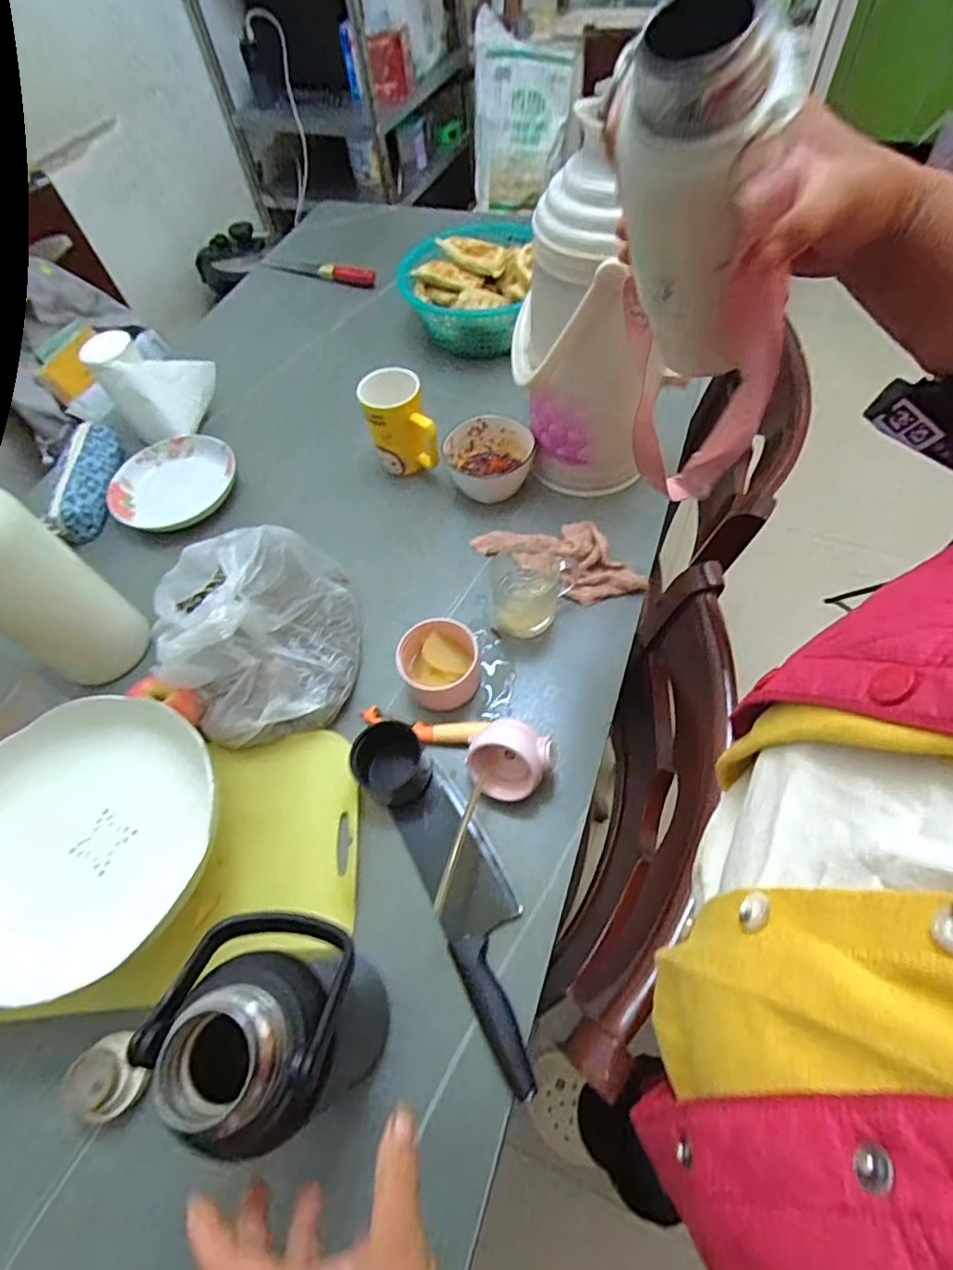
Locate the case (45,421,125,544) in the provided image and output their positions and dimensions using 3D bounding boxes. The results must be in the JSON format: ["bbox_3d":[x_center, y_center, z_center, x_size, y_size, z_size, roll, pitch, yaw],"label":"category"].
[{"bbox_3d":[-0.550,-0.221,0.795,0.057,0.046,0.199,-9,59,-1],"label":"case"}]

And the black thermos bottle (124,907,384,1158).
[{"bbox_3d":[-0.126,0.254,0.386,0.099,0.221,0.103,-2,59,4],"label":"black thermos bottle"}]

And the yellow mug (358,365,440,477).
[{"bbox_3d":[-0.101,-0.272,0.744,0.082,0.128,0.090,-18,59,-6],"label":"yellow mug"}]

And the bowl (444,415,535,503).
[{"bbox_3d":[0.014,-0.226,0.747,0.110,0.068,0.112,-2,59,4],"label":"bowl"}]

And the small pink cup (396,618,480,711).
[{"bbox_3d":[-0.040,0.031,0.599,0.080,0.058,0.081,-2,59,4],"label":"small pink cup"}]

